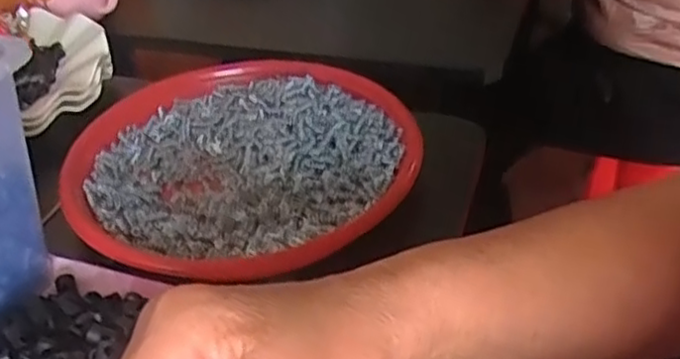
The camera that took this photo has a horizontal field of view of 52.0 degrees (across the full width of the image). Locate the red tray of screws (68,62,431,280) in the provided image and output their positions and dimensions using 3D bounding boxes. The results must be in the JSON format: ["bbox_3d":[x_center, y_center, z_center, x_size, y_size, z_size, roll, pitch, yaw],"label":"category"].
[{"bbox_3d":[-0.066,-0.018,0.488,0.229,0.032,0.221,-10,38,-7],"label":"red tray of screws"}]

